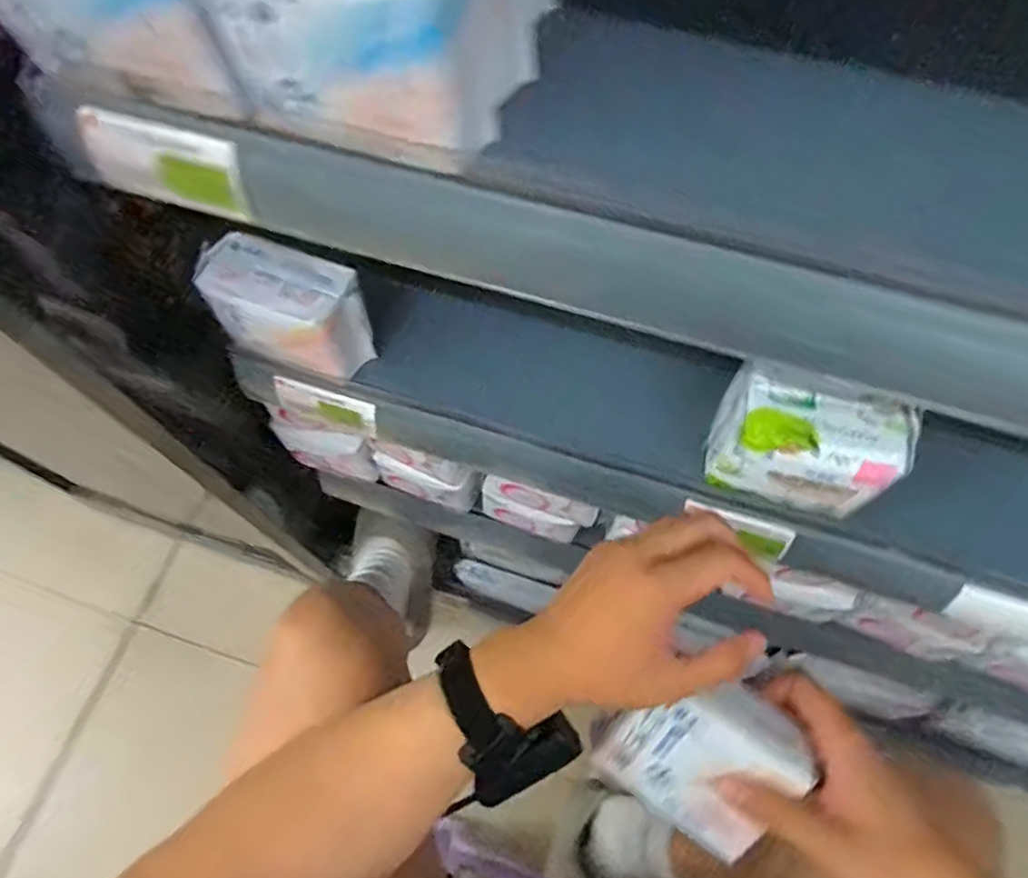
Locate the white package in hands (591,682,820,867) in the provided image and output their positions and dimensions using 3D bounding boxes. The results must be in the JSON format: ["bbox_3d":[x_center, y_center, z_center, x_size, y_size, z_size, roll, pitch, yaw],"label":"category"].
[{"bbox_3d":[0.117,0.190,0.411,0.100,0.050,0.092,31,102,6],"label":"white package in hands"}]

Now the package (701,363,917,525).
[{"bbox_3d":[0.196,0.004,0.443,0.112,0.083,0.069,22,68,10],"label":"package"}]

